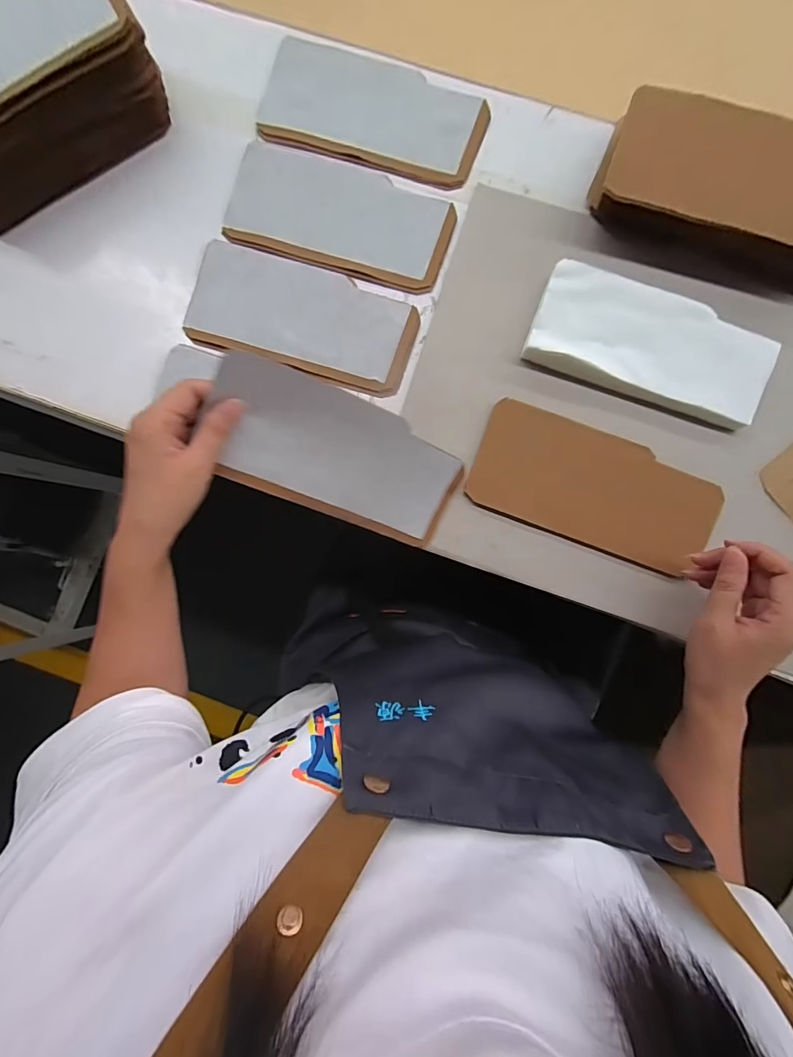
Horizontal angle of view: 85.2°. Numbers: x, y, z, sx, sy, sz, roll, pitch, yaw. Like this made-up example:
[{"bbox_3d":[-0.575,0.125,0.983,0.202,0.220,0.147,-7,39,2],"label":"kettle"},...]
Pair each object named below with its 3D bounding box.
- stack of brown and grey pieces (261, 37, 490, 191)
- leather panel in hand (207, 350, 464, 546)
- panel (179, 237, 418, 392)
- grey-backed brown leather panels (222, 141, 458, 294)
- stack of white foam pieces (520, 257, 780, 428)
[{"bbox_3d":[-0.024,-0.416,0.431,0.221,0.009,0.099,18,90,4],"label":"stack of brown and grey pieces"},{"bbox_3d":[-0.043,-0.058,0.365,0.217,0.013,0.099,20,107,-24],"label":"leather panel in hand"},{"bbox_3d":[-0.096,-0.210,0.431,0.229,0.011,0.105,18,90,4],"label":"panel"},{"bbox_3d":[-0.057,-0.313,0.436,0.225,0.010,0.106,19,90,4],"label":"grey-backed brown leather panels"},{"bbox_3d":[0.232,-0.168,0.401,0.210,0.022,0.097,20,90,4],"label":"stack of white foam pieces"}]

